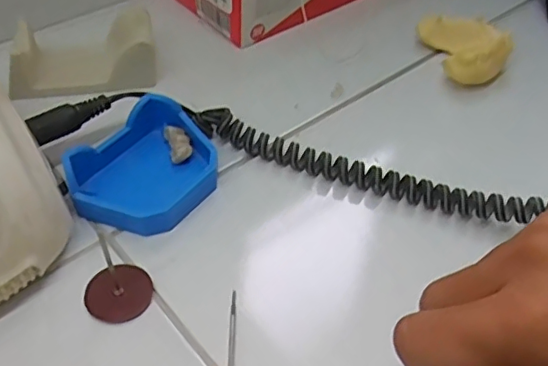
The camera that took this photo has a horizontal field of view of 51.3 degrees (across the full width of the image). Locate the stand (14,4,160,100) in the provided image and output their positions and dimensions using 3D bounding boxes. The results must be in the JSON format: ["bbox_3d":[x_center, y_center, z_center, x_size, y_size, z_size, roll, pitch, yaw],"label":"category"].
[{"bbox_3d":[-0.122,-0.084,0.365,0.086,0.032,0.053,-8,48,-12],"label":"stand"}]

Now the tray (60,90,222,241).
[{"bbox_3d":[-0.066,-0.009,0.306,0.062,0.022,0.079,30,52,22],"label":"tray"}]

